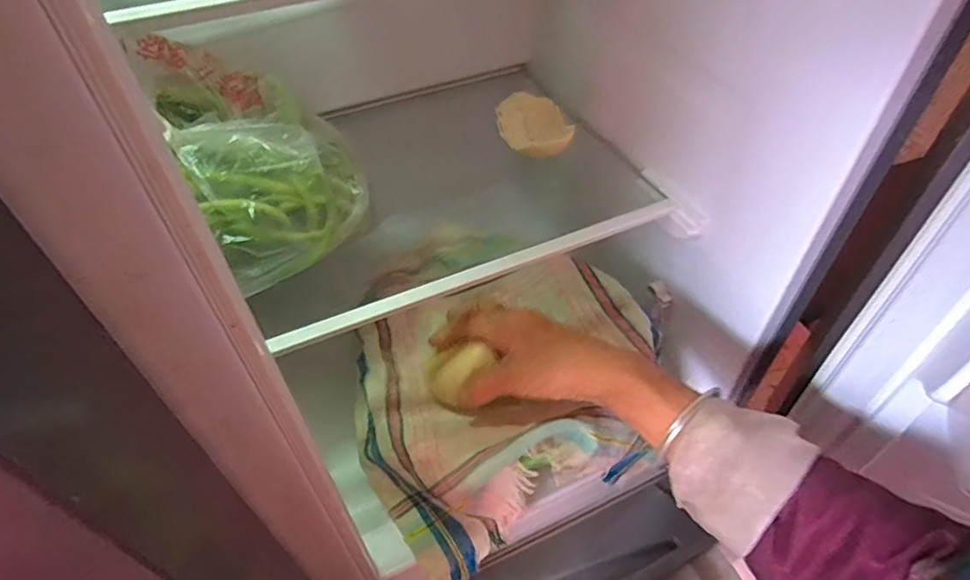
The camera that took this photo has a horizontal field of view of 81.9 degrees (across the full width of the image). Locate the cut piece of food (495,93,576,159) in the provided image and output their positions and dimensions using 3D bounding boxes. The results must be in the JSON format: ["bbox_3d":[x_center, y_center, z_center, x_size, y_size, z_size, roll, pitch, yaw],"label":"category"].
[{"bbox_3d":[0.041,-0.140,0.473,0.054,0.015,0.078,-12,49,-9],"label":"cut piece of food"}]

